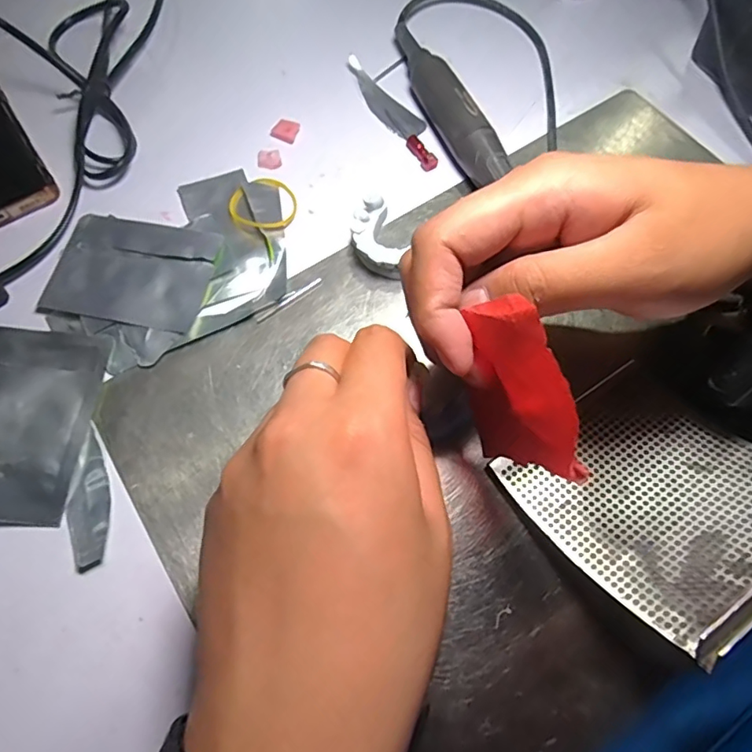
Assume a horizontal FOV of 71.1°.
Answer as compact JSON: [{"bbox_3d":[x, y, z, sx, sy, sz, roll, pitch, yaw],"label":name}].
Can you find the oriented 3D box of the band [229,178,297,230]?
[{"bbox_3d":[-0.069,-0.106,0.321,0.040,0.005,0.041,0,68,0],"label":"band"}]

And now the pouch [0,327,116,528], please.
[{"bbox_3d":[-0.192,0.022,0.268,0.088,0.008,0.101,5,68,2],"label":"pouch"}]

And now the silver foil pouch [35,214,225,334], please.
[{"bbox_3d":[-0.139,-0.060,0.301,0.088,0.006,0.066,12,68,5],"label":"silver foil pouch"}]

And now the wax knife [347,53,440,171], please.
[{"bbox_3d":[0.013,-0.177,0.350,0.022,0.007,0.105,-30,71,-11],"label":"wax knife"}]

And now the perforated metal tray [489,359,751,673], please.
[{"bbox_3d":[0.124,0.048,0.229,0.100,0.016,0.113,-33,36,-12],"label":"perforated metal tray"}]

